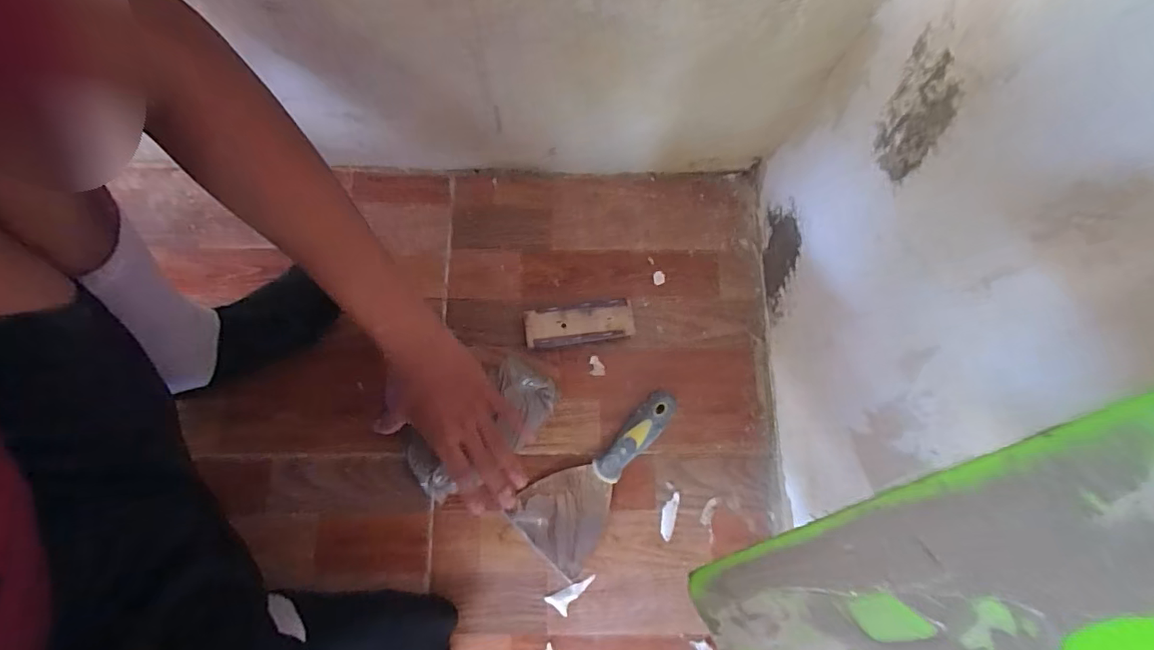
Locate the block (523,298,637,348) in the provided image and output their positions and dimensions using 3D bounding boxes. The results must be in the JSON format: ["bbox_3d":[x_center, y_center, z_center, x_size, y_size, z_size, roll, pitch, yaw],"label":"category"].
[{"bbox_3d":[0.002,0.000,0.575,0.115,0.029,0.041,-6,76,-2],"label":"block"}]

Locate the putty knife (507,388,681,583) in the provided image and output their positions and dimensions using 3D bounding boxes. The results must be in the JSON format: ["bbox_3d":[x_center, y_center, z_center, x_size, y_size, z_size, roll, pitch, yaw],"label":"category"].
[{"bbox_3d":[0.029,0.151,0.538,0.089,0.029,0.200,43,79,9],"label":"putty knife"}]

